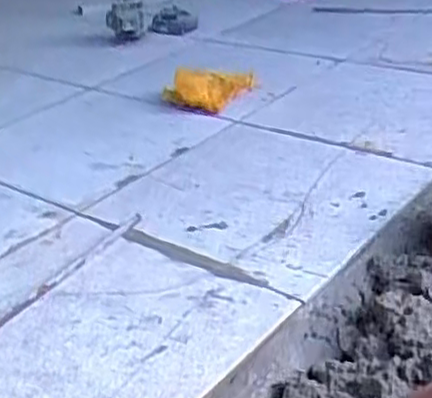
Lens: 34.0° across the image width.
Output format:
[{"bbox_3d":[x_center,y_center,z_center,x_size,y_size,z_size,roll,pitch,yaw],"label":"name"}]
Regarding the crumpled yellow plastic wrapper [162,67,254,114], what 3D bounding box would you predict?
[{"bbox_3d":[-0.019,-0.222,1.388,0.164,0.058,0.111,12,34,27],"label":"crumpled yellow plastic wrapper"}]

